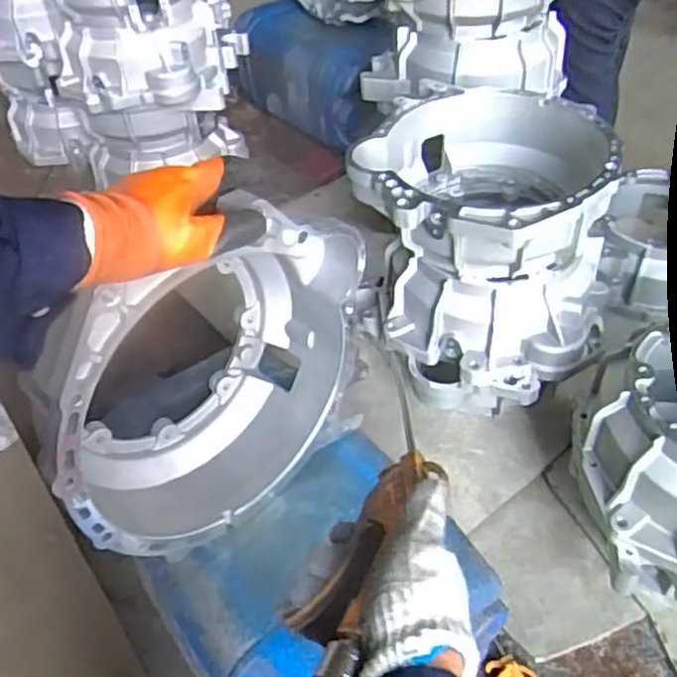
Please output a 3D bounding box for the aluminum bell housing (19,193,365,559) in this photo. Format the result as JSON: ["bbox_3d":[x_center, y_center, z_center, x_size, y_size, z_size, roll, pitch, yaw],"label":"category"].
[{"bbox_3d":[-0.131,0.020,0.652,0.323,0.310,0.127,-37,53,-28],"label":"aluminum bell housing"}]

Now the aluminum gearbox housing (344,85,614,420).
[{"bbox_3d":[0.203,-0.136,1.006,0.352,0.288,0.348,-2,45,3],"label":"aluminum gearbox housing"}]

